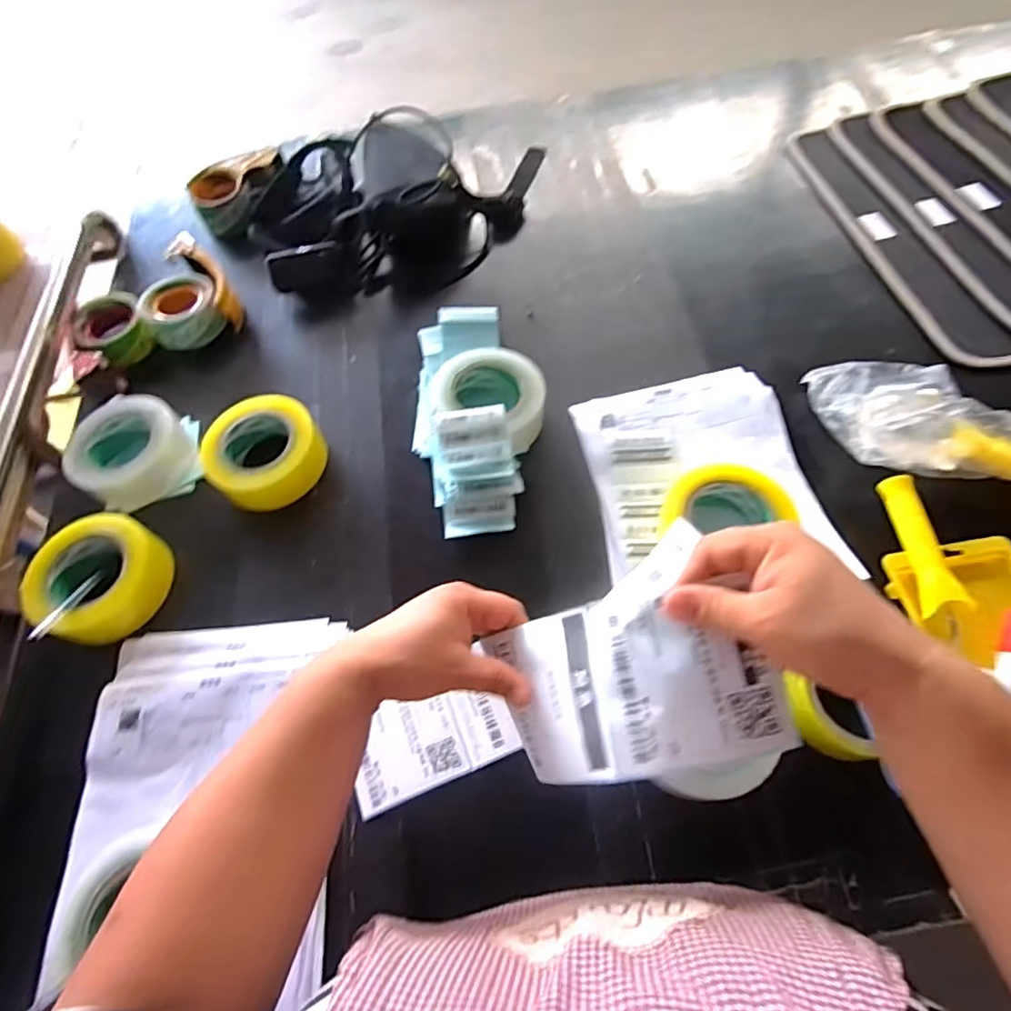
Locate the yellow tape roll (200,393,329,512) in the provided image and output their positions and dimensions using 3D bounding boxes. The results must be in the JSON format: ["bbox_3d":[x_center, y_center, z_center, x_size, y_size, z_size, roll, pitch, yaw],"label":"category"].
[{"bbox_3d":[-0.262,-0.059,0.626,0.112,0.055,0.121,-1,62,3],"label":"yellow tape roll"}]

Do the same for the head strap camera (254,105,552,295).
[{"bbox_3d":[-0.133,-0.429,0.808,0.424,0.102,0.245,-17,62,-6],"label":"head strap camera"}]

